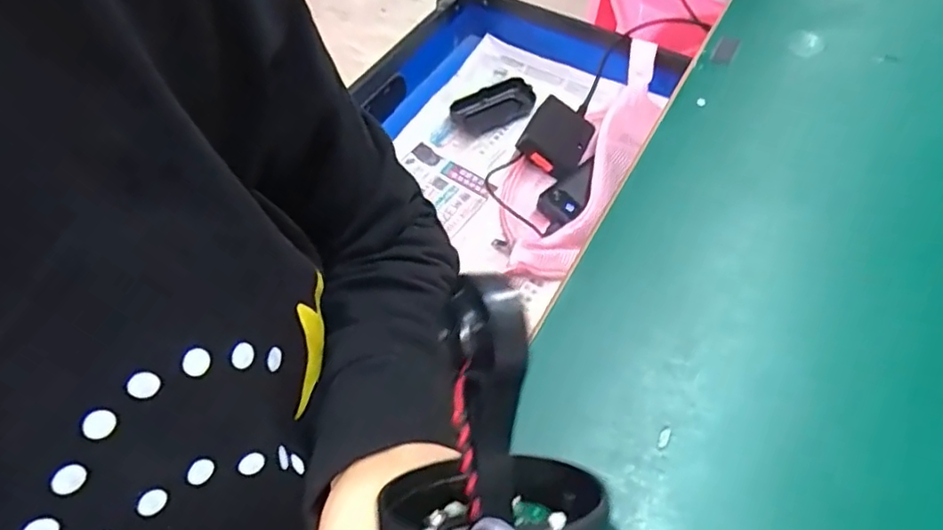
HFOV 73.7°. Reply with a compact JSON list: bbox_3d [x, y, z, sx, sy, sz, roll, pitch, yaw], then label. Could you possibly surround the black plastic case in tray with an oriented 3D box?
[{"bbox_3d":[0.032,-0.208,0.814,0.116,0.022,0.059,-28,60,-16],"label":"black plastic case in tray"}]

